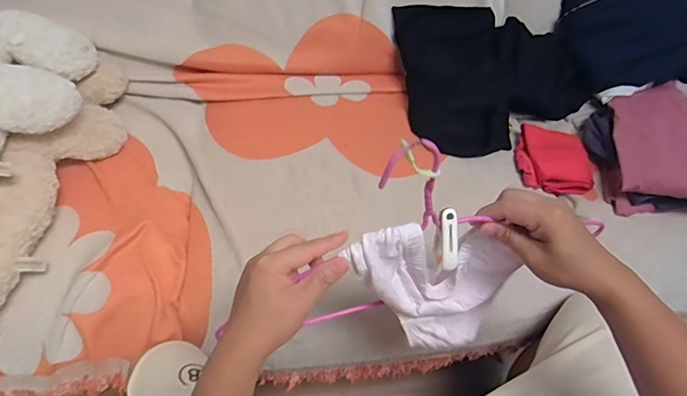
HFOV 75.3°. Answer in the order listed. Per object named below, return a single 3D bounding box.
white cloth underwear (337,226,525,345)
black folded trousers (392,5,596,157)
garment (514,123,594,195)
[{"bbox_3d":[0.097,0.103,0.484,0.178,0.185,0.081,-7,61,-7],"label":"white cloth underwear"},{"bbox_3d":[0.293,-0.226,0.866,0.344,0.062,0.292,-7,77,-12],"label":"black folded trousers"},{"bbox_3d":[0.376,-0.073,0.789,0.123,0.041,0.127,12,60,3],"label":"garment"}]

